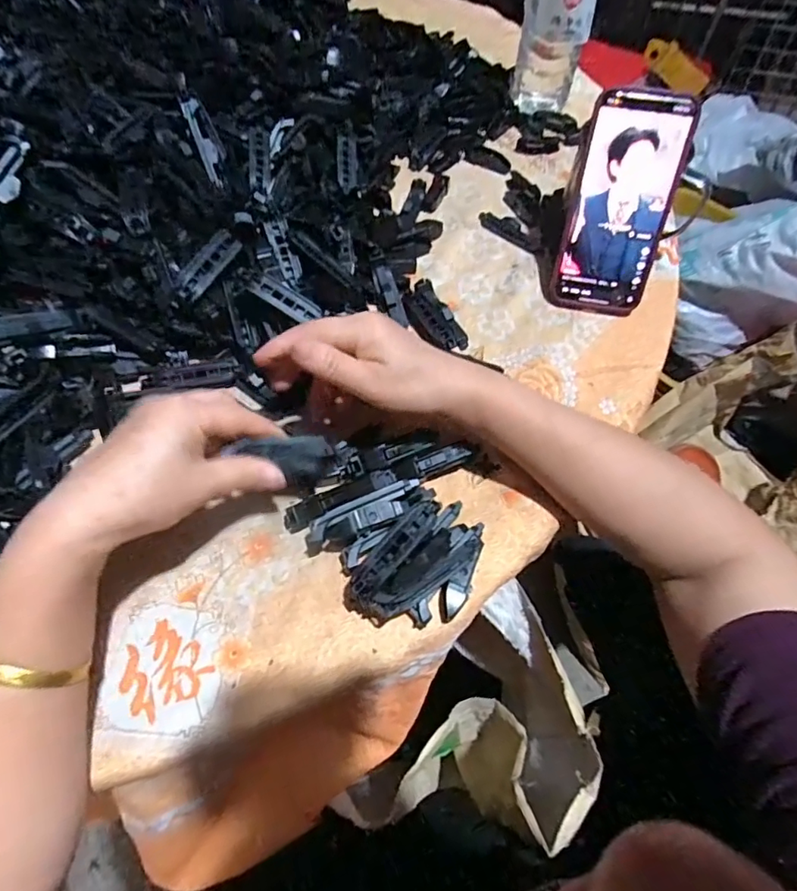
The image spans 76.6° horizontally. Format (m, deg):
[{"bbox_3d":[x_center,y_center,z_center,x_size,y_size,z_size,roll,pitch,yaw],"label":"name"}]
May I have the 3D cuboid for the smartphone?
[{"bbox_3d":[0.180,-0.193,0.414,0.078,0.162,0.017,10,28,6],"label":"smartphone"}]

